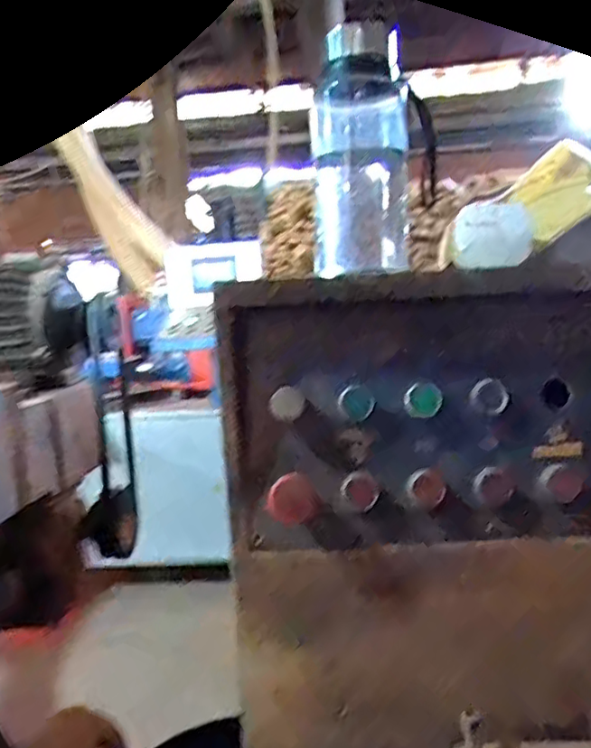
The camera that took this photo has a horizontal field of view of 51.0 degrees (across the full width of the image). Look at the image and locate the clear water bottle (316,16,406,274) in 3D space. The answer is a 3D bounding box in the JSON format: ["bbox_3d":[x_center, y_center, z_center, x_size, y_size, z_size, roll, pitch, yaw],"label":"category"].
[{"bbox_3d":[0.054,-0.194,0.527,0.078,0.208,0.070,-2,6,8],"label":"clear water bottle"}]

